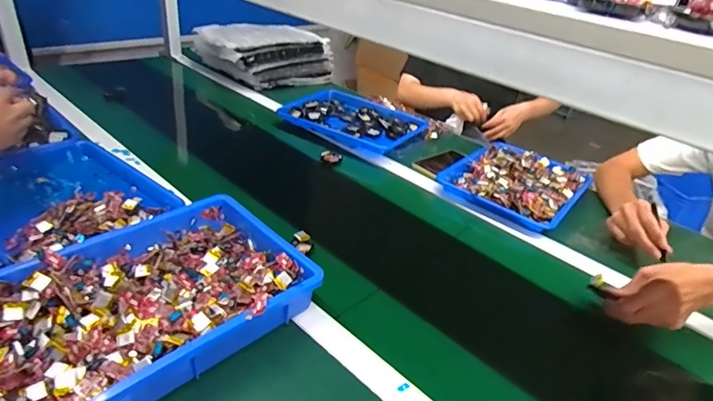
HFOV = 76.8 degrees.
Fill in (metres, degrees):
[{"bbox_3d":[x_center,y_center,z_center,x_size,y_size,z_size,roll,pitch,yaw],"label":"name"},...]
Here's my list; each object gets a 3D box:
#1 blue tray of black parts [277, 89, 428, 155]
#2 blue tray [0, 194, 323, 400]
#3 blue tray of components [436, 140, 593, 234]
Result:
[{"bbox_3d":[-0.006,-0.205,1.158,0.318,0.035,0.254,26,36,27],"label":"blue tray of black parts"},{"bbox_3d":[-0.248,0.119,0.537,0.375,0.053,0.234,-23,43,-40],"label":"blue tray"},{"bbox_3d":[0.347,-0.046,0.971,0.249,0.035,0.318,29,38,31],"label":"blue tray of components"}]

